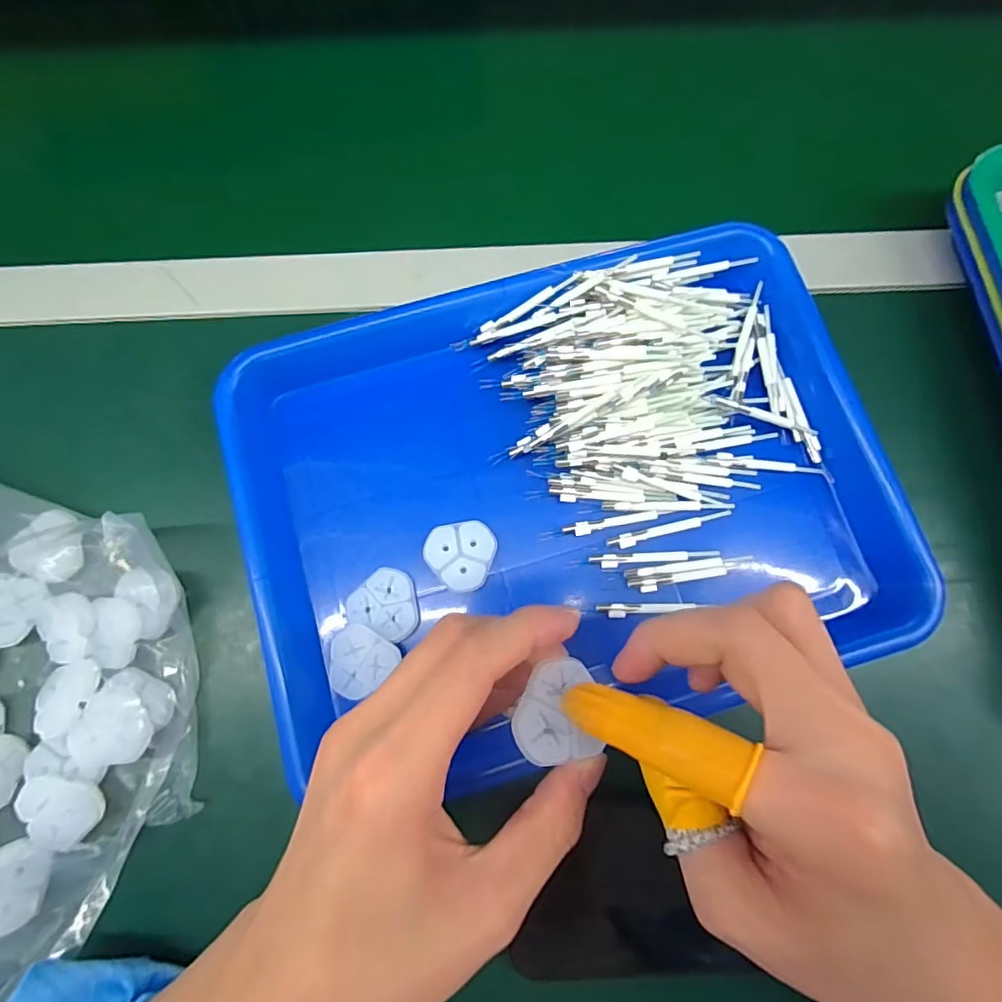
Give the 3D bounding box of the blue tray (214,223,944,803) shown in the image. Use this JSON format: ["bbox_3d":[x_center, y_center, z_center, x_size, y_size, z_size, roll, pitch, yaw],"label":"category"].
[{"bbox_3d":[0.034,-0.007,0.291,0.324,0.040,0.239,-13,77,-3],"label":"blue tray"}]

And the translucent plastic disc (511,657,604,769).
[{"bbox_3d":[0.020,0.076,0.198,0.030,0.007,0.034,-5,77,-1],"label":"translucent plastic disc"}]

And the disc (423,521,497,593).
[{"bbox_3d":[-0.021,0.030,0.292,0.036,0.009,0.036,0,77,0],"label":"disc"}]

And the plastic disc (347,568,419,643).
[{"bbox_3d":[-0.059,0.053,0.286,0.036,0.013,0.032,23,78,5],"label":"plastic disc"}]

